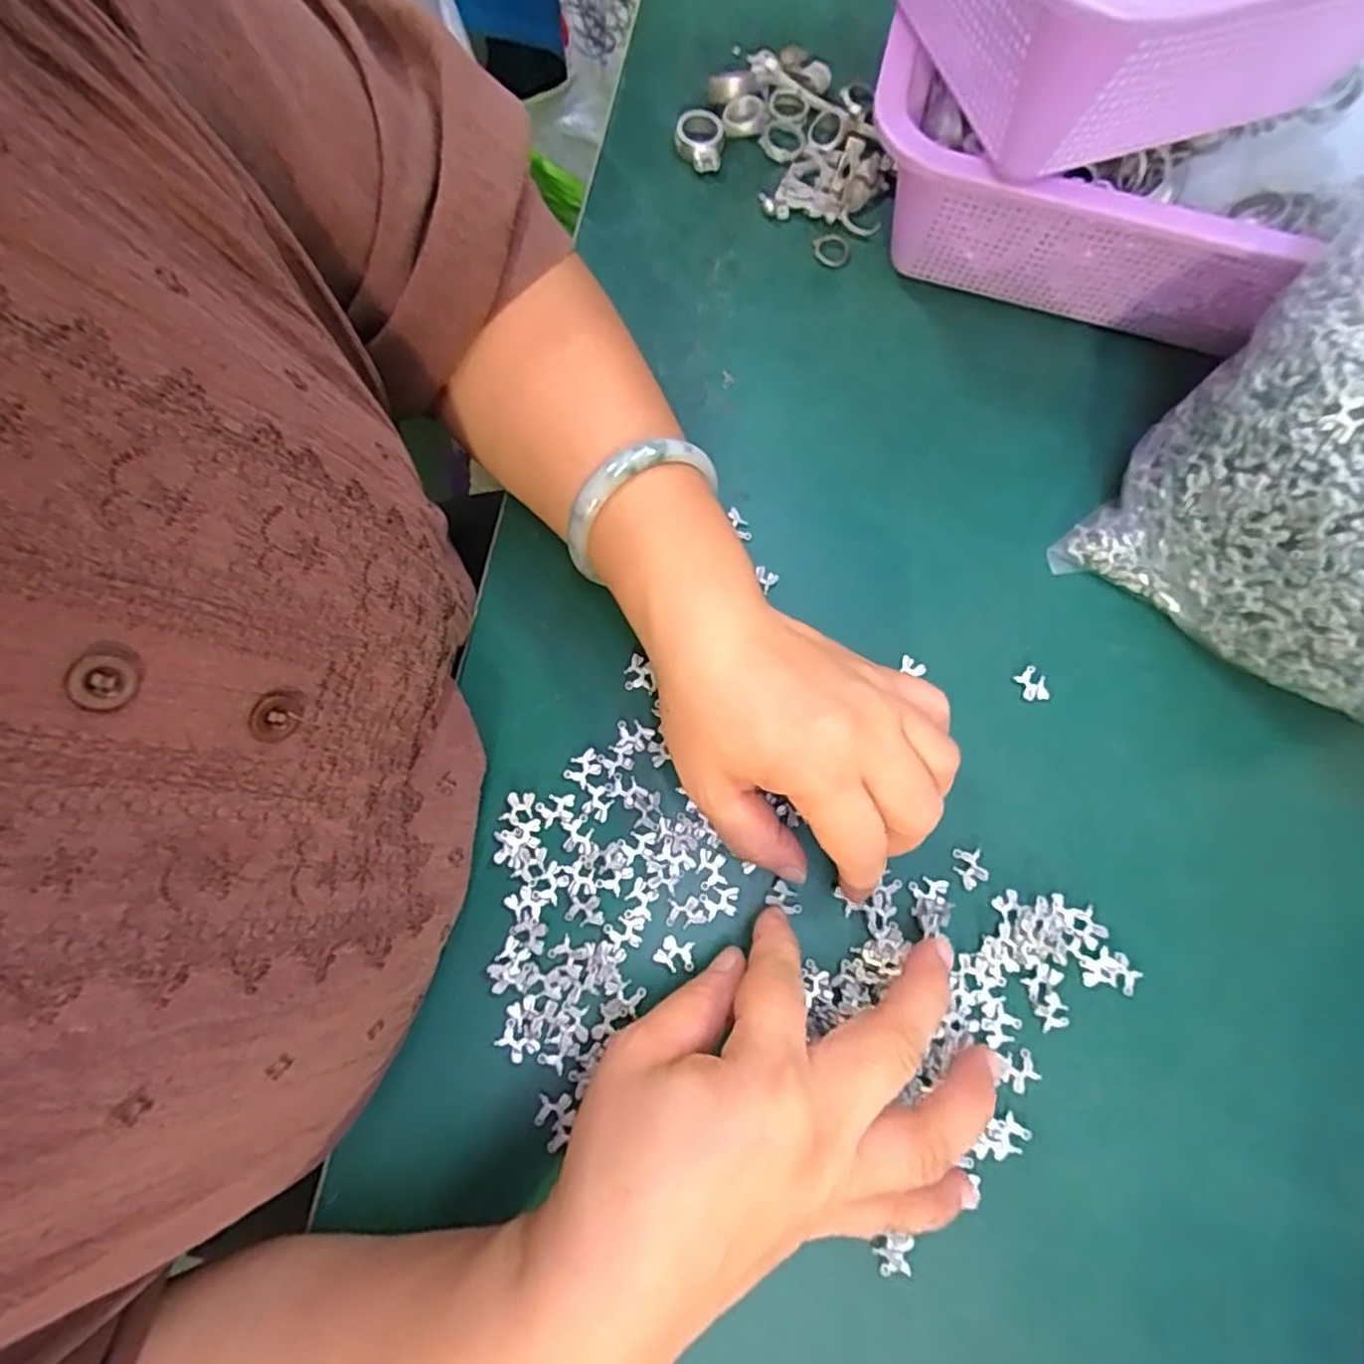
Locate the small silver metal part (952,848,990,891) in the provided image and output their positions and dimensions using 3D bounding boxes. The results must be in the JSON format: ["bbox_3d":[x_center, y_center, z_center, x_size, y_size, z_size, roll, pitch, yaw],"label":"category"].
[{"bbox_3d":[0.120,0.077,0.270,0.012,0.004,0.016,-16,76,-6],"label":"small silver metal part"}]

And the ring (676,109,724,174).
[{"bbox_3d":[0.009,-0.295,0.356,0.025,0.012,0.034,1,75,-1],"label":"ring"}]

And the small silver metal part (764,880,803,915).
[{"bbox_3d":[0.042,0.088,0.263,0.015,0.004,0.010,24,76,5],"label":"small silver metal part"}]

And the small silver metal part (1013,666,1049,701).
[{"bbox_3d":[0.157,0.002,0.291,0.010,0.004,0.015,-26,77,-8],"label":"small silver metal part"}]

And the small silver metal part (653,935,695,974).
[{"bbox_3d":[-0.002,0.108,0.257,0.016,0.004,0.013,30,76,6],"label":"small silver metal part"}]

